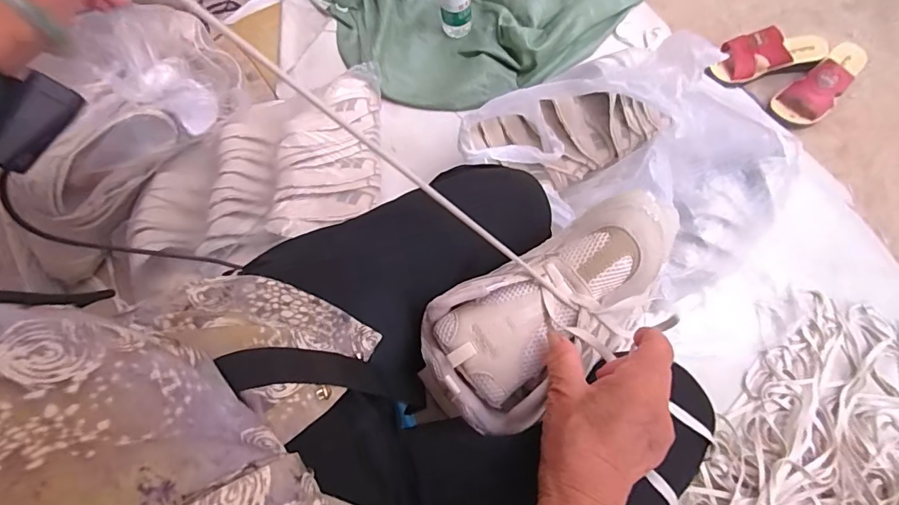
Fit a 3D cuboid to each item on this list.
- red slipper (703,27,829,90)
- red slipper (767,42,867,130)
[{"bbox_3d":[0.625,-0.385,0.923,0.226,0.064,0.078,-17,71,-2],"label":"red slipper"},{"bbox_3d":[0.718,-0.326,0.895,0.215,0.075,0.087,-38,73,-9],"label":"red slipper"}]

